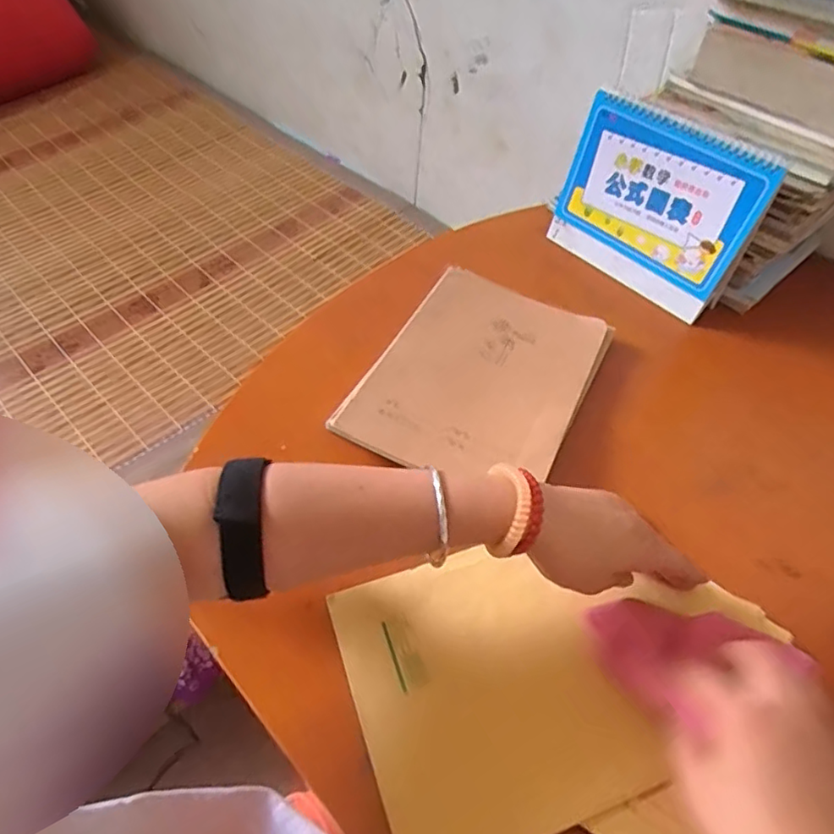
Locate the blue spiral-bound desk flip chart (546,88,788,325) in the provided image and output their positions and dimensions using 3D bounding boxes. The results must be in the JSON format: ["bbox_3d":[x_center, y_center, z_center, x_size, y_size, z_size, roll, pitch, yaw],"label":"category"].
[{"bbox_3d":[0.248,-0.226,0.627,0.207,0.157,0.053,38,57,26],"label":"blue spiral-bound desk flip chart"}]

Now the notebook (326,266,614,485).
[{"bbox_3d":[0.063,-0.042,0.551,0.184,0.018,0.250,24,52,16],"label":"notebook"}]

